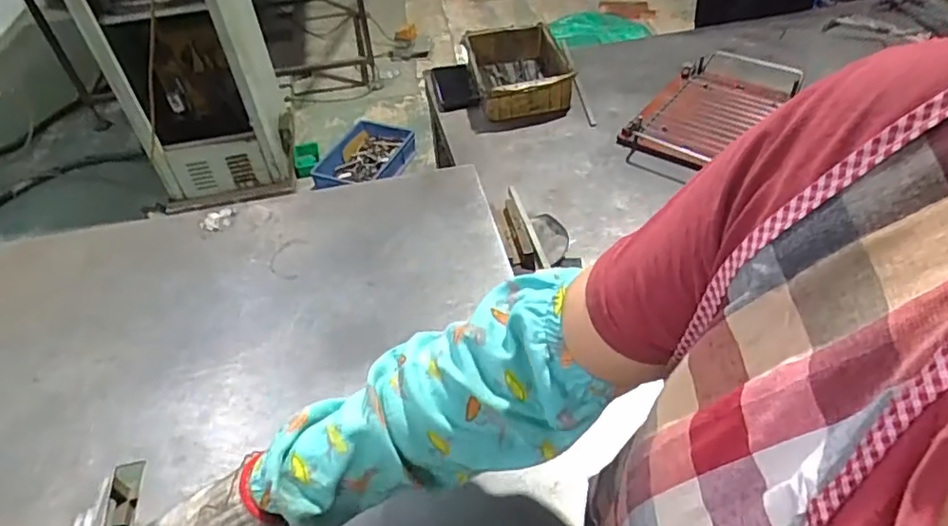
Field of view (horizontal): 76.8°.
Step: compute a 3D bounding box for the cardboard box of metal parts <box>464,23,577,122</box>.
[{"bbox_3d":[0.089,-0.385,1.219,0.183,0.090,0.235,-7,47,-4],"label":"cardboard box of metal parts"}]

